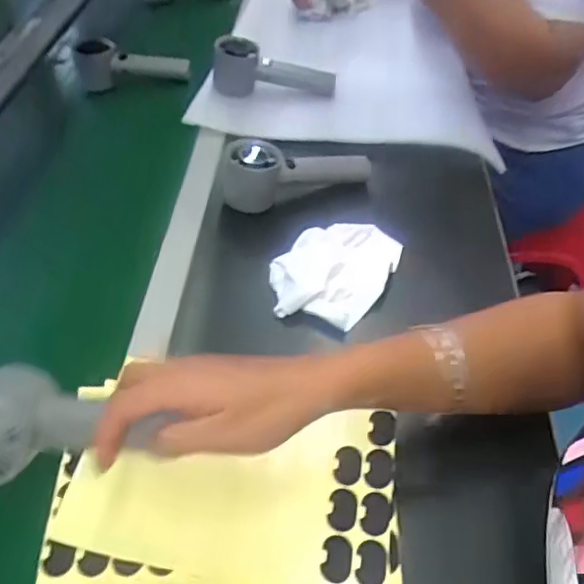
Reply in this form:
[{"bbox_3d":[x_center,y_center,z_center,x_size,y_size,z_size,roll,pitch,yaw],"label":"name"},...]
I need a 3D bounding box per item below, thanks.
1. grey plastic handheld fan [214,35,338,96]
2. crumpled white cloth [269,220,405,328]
[{"bbox_3d":[-0.022,-0.269,0.728,0.154,0.072,0.053,12,58,-5],"label":"grey plastic handheld fan"},{"bbox_3d":[0.041,-0.023,0.541,0.087,0.035,0.136,23,51,27],"label":"crumpled white cloth"}]

